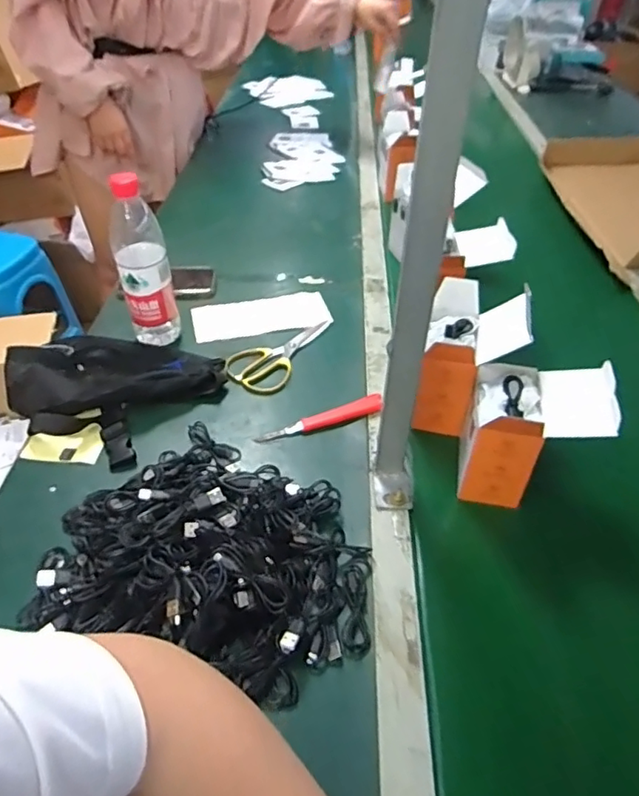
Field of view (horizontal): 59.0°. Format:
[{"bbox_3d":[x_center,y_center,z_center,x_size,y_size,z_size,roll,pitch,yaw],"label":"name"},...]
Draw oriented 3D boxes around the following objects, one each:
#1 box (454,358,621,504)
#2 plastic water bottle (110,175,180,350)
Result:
[{"bbox_3d":[0.211,0.040,0.581,0.120,0.146,0.101,11,43,9],"label":"box"},{"bbox_3d":[-0.223,-0.172,0.719,0.064,0.219,0.058,-15,45,-18],"label":"plastic water bottle"}]

